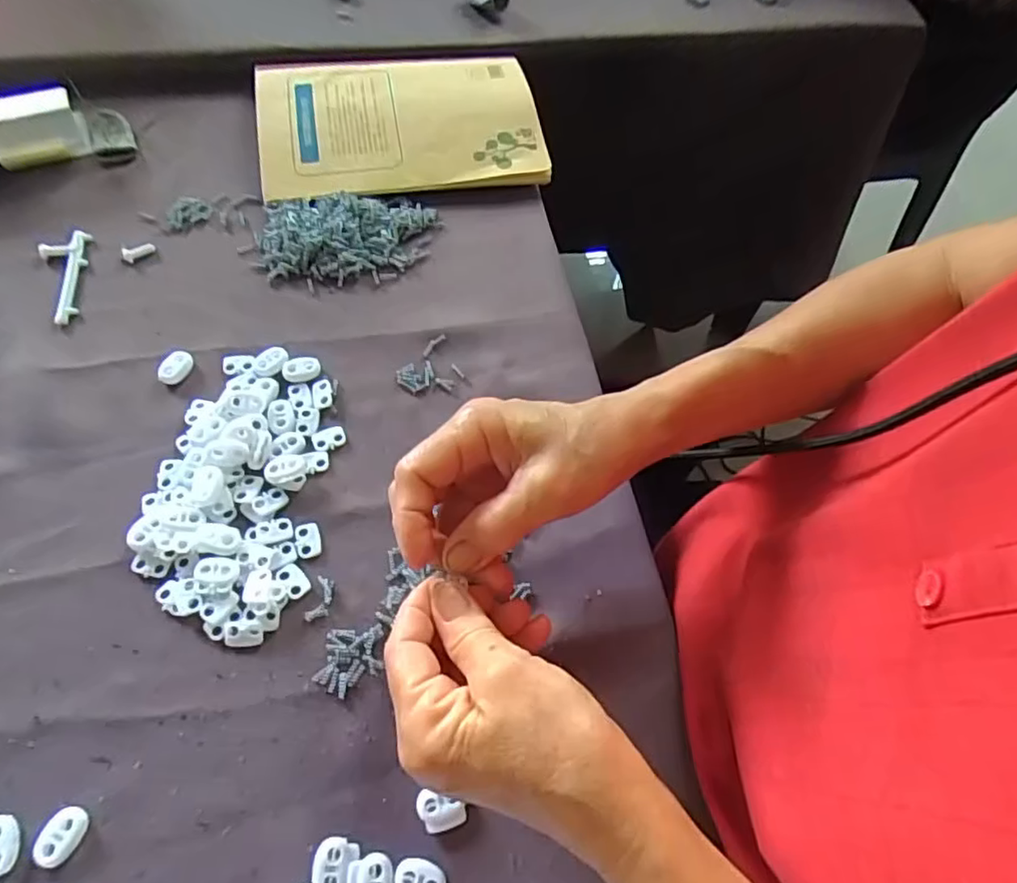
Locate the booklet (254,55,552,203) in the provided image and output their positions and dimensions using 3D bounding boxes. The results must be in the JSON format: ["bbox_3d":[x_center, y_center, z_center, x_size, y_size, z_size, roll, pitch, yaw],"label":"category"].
[{"bbox_3d":[-0.083,-0.244,0.482,0.204,0.019,0.141,-10,64,-8],"label":"booklet"}]

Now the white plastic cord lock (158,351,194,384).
[{"bbox_3d":[-0.198,-0.044,0.377,0.013,0.008,0.022,19,63,7],"label":"white plastic cord lock"}]

